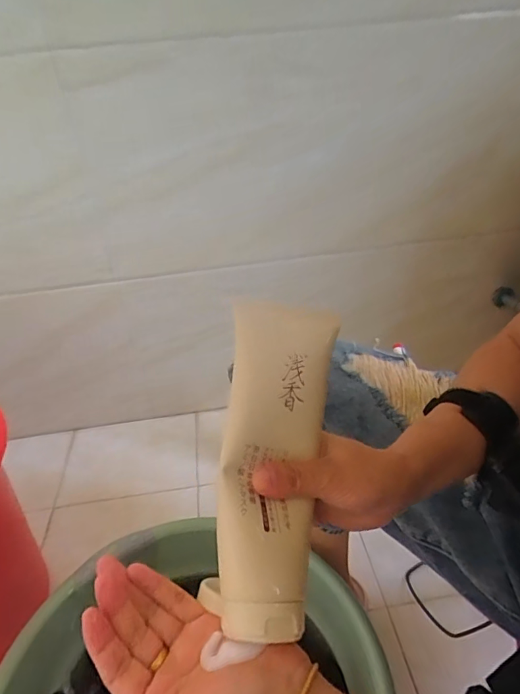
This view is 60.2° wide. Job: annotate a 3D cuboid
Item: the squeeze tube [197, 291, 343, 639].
[{"bbox_3d":[0.009,0.066,0.284,0.063,0.034,0.196,3,68,8],"label":"squeeze tube"}]

